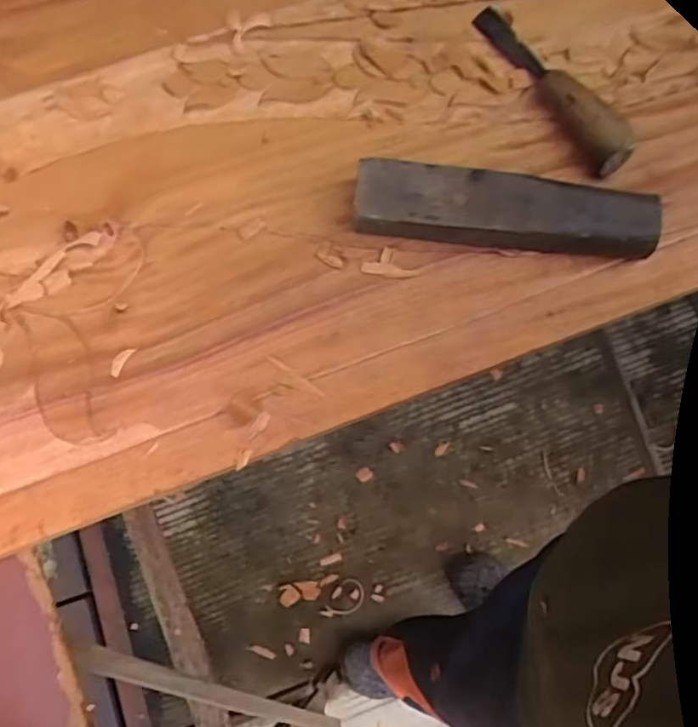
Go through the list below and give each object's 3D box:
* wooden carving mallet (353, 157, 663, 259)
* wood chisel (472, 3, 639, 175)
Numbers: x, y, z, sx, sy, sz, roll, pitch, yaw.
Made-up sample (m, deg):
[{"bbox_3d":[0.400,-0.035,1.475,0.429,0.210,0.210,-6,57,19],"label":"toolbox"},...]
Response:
[{"bbox_3d":[0.135,-0.133,0.558,0.254,0.056,0.052,6,68,5],"label":"wooden carving mallet"},{"bbox_3d":[0.189,-0.266,0.589,0.041,0.047,0.209,-28,69,-8],"label":"wood chisel"}]

